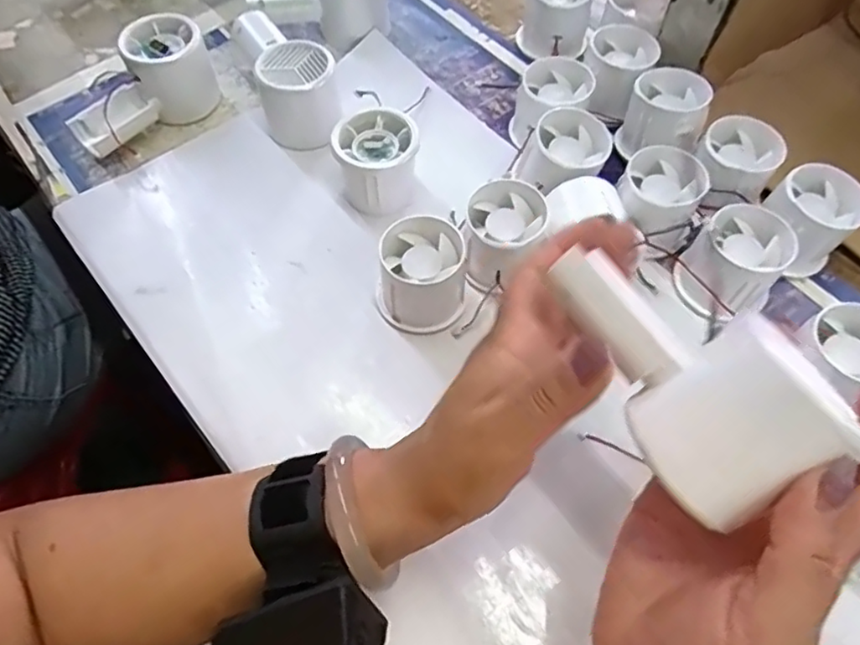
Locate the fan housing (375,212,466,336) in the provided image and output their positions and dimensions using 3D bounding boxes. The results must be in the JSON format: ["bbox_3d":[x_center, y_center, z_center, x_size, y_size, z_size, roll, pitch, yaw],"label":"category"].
[{"bbox_3d":[-0.006,-0.030,0.380,0.054,0.047,0.054,0,61,0],"label":"fan housing"}]

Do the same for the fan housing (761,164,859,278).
[{"bbox_3d":[0.239,-0.064,0.391,0.053,0.049,0.051,-15,62,-8],"label":"fan housing"}]

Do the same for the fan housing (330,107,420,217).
[{"bbox_3d":[-0.036,-0.110,0.425,0.054,0.051,0.052,-4,61,-2],"label":"fan housing"}]

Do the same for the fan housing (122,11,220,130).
[{"bbox_3d":[-0.195,-0.192,0.467,0.057,0.058,0.054,-28,64,-14],"label":"fan housing"}]

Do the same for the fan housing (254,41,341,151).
[{"bbox_3d":[-0.098,-0.169,0.458,0.057,0.053,0.056,-6,61,-3],"label":"fan housing"}]

